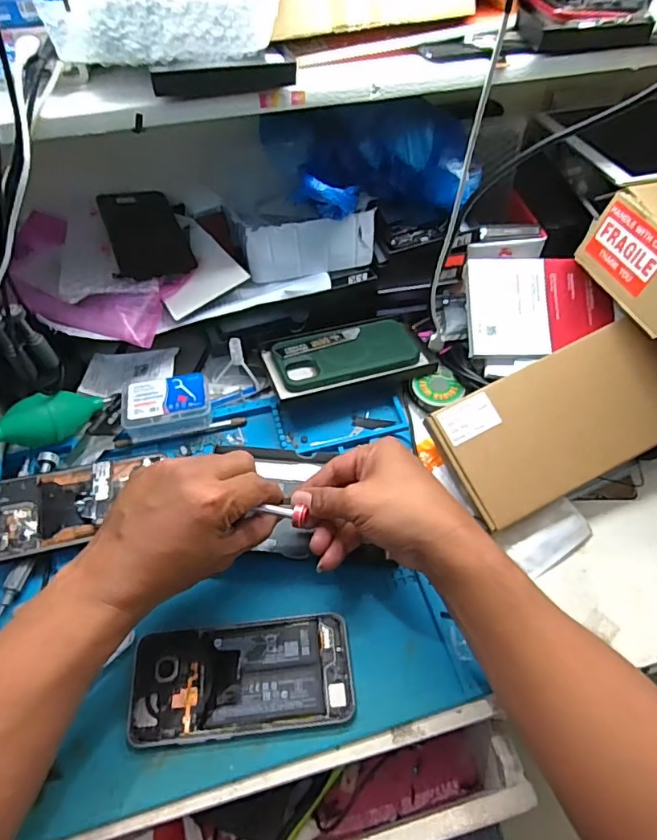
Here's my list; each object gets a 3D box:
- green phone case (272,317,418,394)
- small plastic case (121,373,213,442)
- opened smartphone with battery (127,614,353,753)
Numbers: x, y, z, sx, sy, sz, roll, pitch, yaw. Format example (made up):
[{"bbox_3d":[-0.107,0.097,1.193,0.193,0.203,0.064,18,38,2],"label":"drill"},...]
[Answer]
[{"bbox_3d":[0.018,-0.074,0.560,0.150,0.007,0.076,-13,53,-14],"label":"green phone case"},{"bbox_3d":[-0.161,-0.019,0.523,0.084,0.029,0.062,-5,53,-3],"label":"small plastic case"},{"bbox_3d":[-0.064,0.193,0.391,0.159,0.007,0.075,-6,53,-4],"label":"opened smartphone with battery"}]

